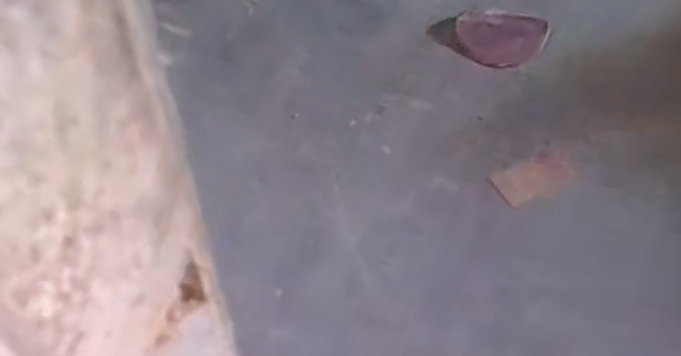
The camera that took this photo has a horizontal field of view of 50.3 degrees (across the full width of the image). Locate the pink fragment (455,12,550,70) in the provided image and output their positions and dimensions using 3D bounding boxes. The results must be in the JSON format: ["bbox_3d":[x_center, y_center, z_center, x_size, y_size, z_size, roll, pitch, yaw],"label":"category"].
[{"bbox_3d":[0.172,-0.150,0.784,0.096,0.004,0.074,11,64,15],"label":"pink fragment"}]

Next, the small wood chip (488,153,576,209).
[{"bbox_3d":[0.184,0.000,0.677,0.082,0.004,0.041,-23,58,-16],"label":"small wood chip"}]

